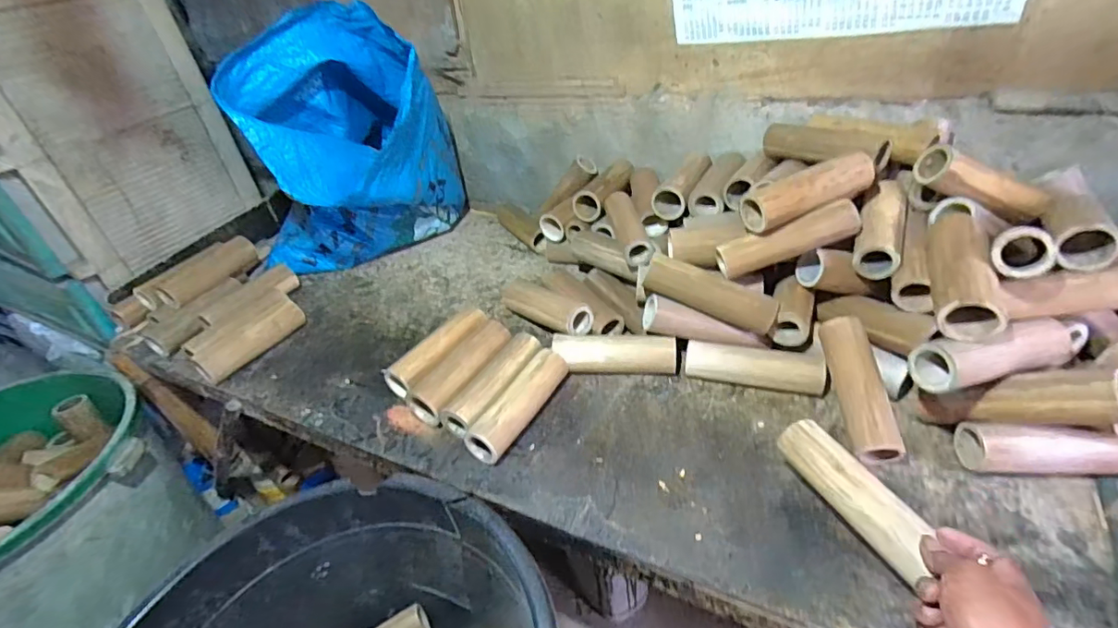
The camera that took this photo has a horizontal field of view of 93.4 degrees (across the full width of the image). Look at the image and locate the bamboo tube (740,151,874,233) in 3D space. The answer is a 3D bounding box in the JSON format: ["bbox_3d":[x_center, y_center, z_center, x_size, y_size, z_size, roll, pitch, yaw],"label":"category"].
[{"bbox_3d":[0.323,-0.162,0.688,0.176,0.050,0.062,-17,36,-12],"label":"bamboo tube"}]

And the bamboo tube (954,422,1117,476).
[{"bbox_3d":[0.550,0.152,0.578,0.186,0.052,0.053,-2,36,9],"label":"bamboo tube"}]

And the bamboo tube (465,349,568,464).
[{"bbox_3d":[-0.052,0.122,0.715,0.050,0.054,0.173,15,41,29],"label":"bamboo tube"}]

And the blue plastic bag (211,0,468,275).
[{"bbox_3d":[-0.372,-0.282,0.980,0.414,0.456,0.271,-22,37,-18],"label":"blue plastic bag"}]

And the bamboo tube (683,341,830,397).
[{"bbox_3d":[0.270,0.076,0.732,0.180,0.046,0.041,5,37,18],"label":"bamboo tube"}]

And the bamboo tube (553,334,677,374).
[{"bbox_3d":[0.082,0.062,0.782,0.176,0.049,0.043,-1,36,9],"label":"bamboo tube"}]

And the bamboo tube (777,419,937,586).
[{"bbox_3d":[0.295,0.176,0.525,0.044,0.035,0.171,-17,37,-12],"label":"bamboo tube"}]

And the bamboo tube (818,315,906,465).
[{"bbox_3d":[0.366,0.087,0.647,0.045,0.045,0.183,-4,57,6],"label":"bamboo tube"}]

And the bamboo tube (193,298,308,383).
[{"bbox_3d":[-0.529,0.048,0.913,0.066,0.062,0.183,14,41,28],"label":"bamboo tube"}]

